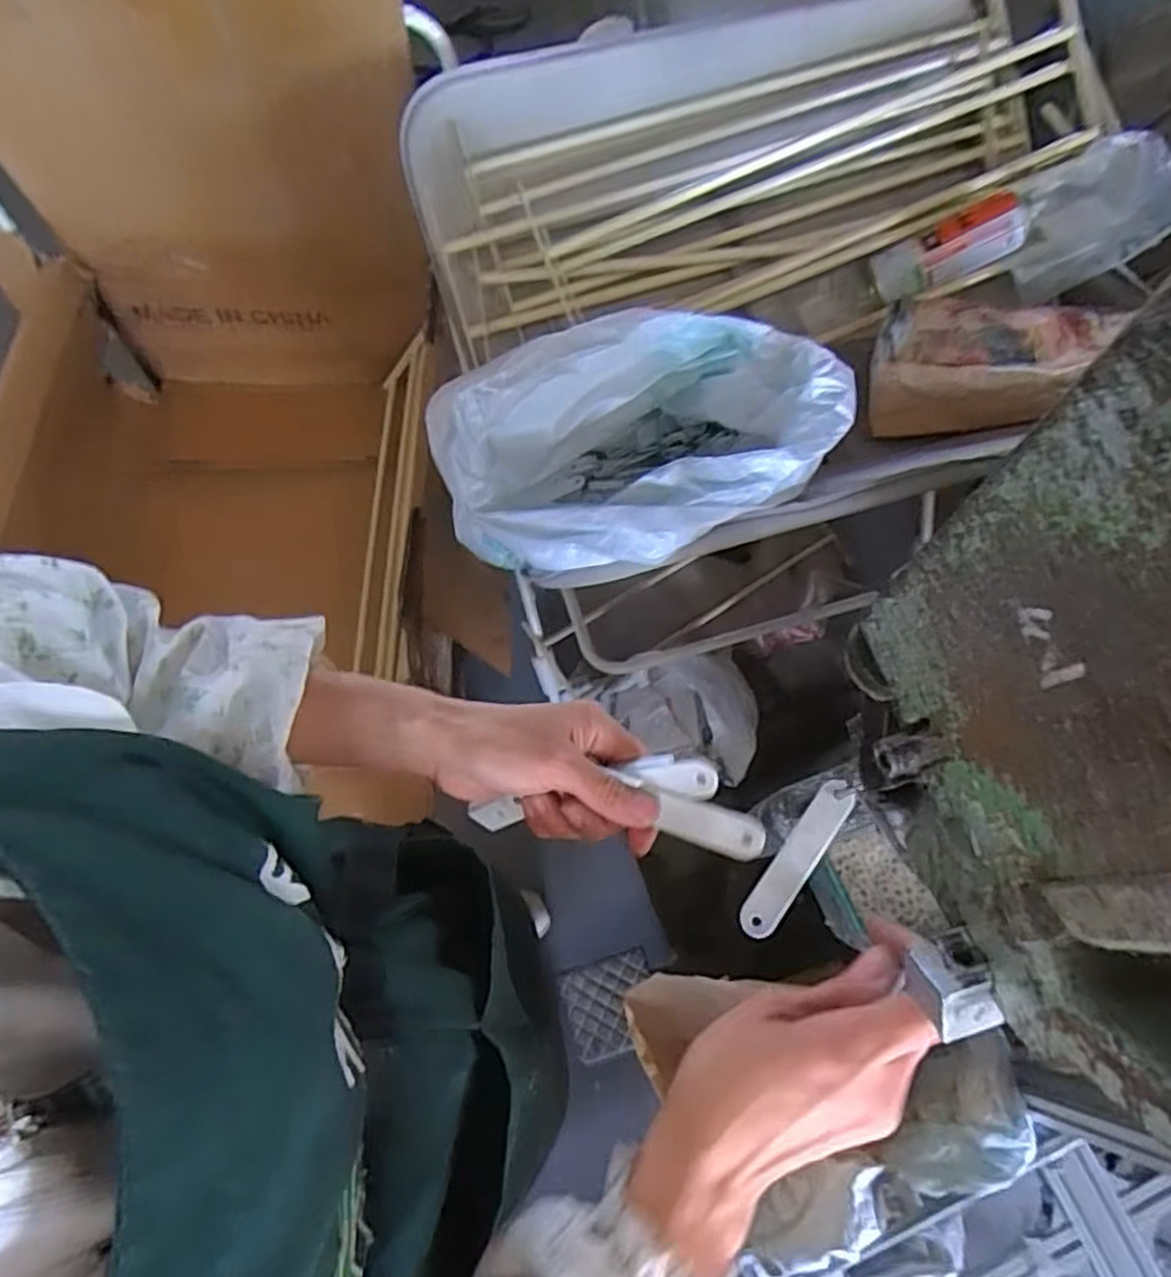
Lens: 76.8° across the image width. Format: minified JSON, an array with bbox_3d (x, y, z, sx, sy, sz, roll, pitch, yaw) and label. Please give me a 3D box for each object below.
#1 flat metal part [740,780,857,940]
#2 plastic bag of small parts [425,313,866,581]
[{"bbox_3d":[0.106,0.109,0.369,0.018,0.004,0.086,35,80,16],"label":"flat metal part"},{"bbox_3d":[0.041,-0.162,0.674,0.325,0.171,0.232,-21,70,-9],"label":"plastic bag of small parts"}]

